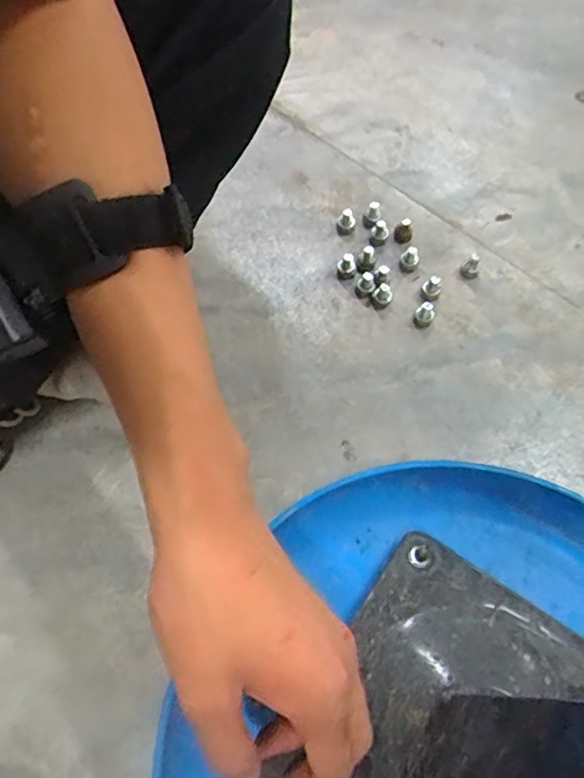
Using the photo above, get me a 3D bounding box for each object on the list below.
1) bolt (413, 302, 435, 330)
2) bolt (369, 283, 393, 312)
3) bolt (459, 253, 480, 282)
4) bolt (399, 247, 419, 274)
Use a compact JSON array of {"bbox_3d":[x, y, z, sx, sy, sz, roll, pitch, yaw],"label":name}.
[{"bbox_3d":[0.094,-0.052,0.408,0.013,0.015,0.012,1,62,-2],"label":"bolt"},{"bbox_3d":[0.065,-0.067,0.419,0.015,0.013,0.015,1,62,-2],"label":"bolt"},{"bbox_3d":[0.135,-0.092,0.433,0.013,0.016,0.014,1,62,-2],"label":"bolt"},{"bbox_3d":[0.089,-0.098,0.434,0.014,0.013,0.017,18,63,7],"label":"bolt"}]

